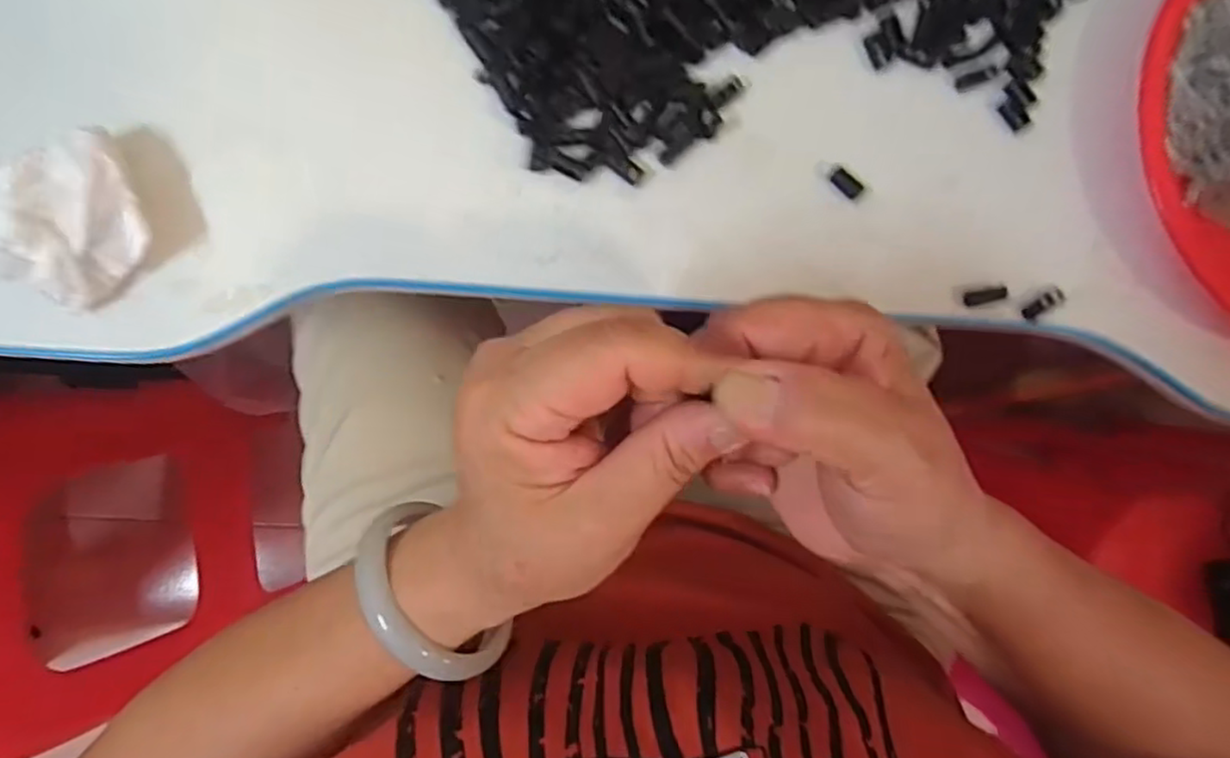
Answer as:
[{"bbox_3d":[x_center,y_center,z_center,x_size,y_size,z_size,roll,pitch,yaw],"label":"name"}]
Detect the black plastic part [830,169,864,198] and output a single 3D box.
[{"bbox_3d":[0.111,-0.093,0.329,0.016,0.005,0.008,45,87,-2],"label":"black plastic part"}]

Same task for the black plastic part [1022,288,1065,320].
[{"bbox_3d":[0.208,-0.036,0.334,0.022,0.004,0.008,-29,91,-4],"label":"black plastic part"}]

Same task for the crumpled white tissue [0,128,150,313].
[{"bbox_3d":[-0.244,-0.062,0.295,0.084,0.032,0.061,-31,91,-4],"label":"crumpled white tissue"}]

